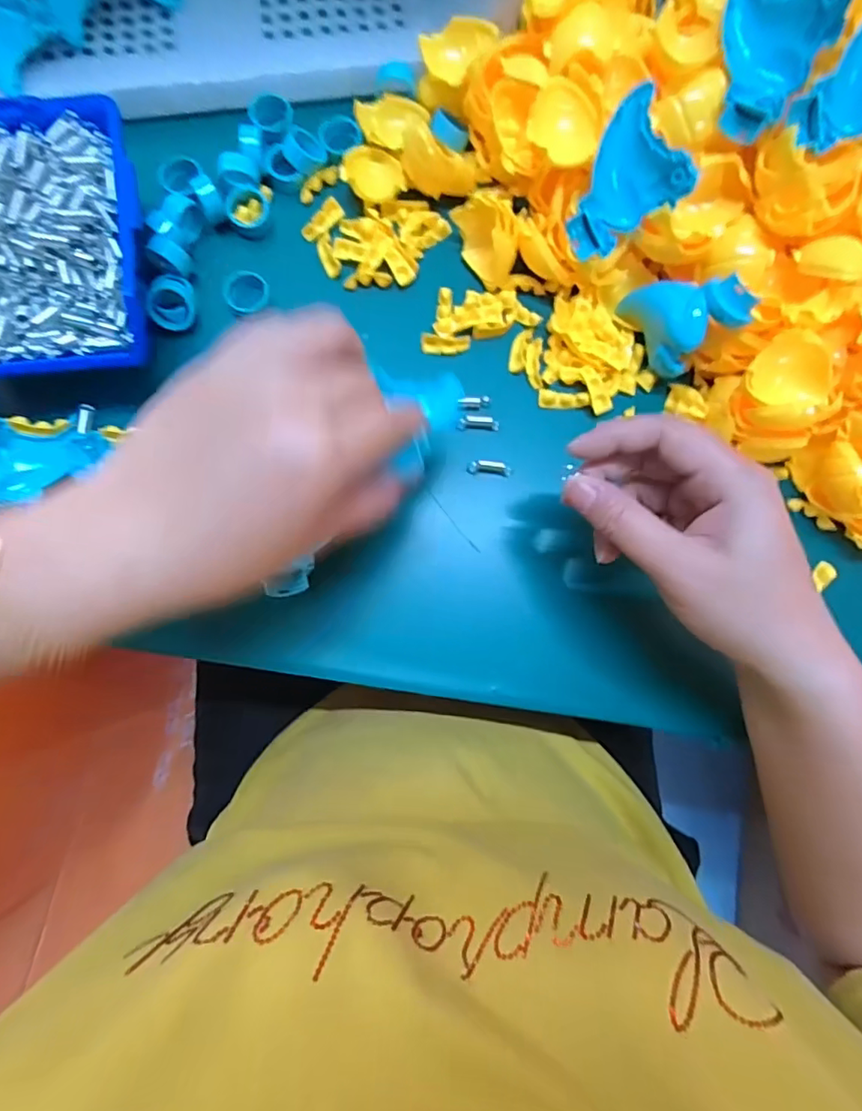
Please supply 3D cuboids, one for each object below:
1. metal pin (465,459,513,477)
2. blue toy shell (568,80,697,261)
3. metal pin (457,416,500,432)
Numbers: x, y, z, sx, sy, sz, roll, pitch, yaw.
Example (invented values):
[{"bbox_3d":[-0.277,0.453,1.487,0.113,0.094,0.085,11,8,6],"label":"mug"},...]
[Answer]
[{"bbox_3d":[0.036,-0.053,0.332,0.027,0.005,0.008,5,83,-2],"label":"metal pin"},{"bbox_3d":[0.103,-0.203,0.304,0.067,0.026,0.054,-38,96,21],"label":"blue toy shell"},{"bbox_3d":[0.029,-0.080,0.331,0.025,0.005,0.008,4,83,-2],"label":"metal pin"}]

